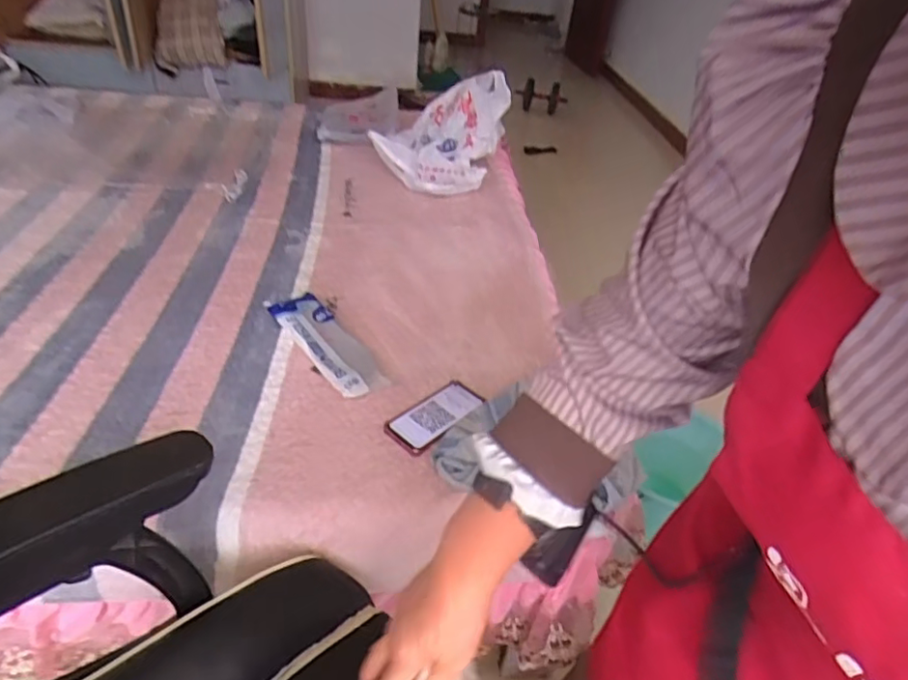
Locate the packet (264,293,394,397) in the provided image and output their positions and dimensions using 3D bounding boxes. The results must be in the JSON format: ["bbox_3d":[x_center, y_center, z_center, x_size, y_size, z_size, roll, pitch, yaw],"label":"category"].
[{"bbox_3d":[-0.230,0.000,1.063,0.087,0.031,0.310,-22,45,-32],"label":"packet"}]

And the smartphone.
[{"bbox_3d":[-0.031,0.117,0.945,0.082,0.010,0.168,33,44,31],"label":"smartphone"}]

